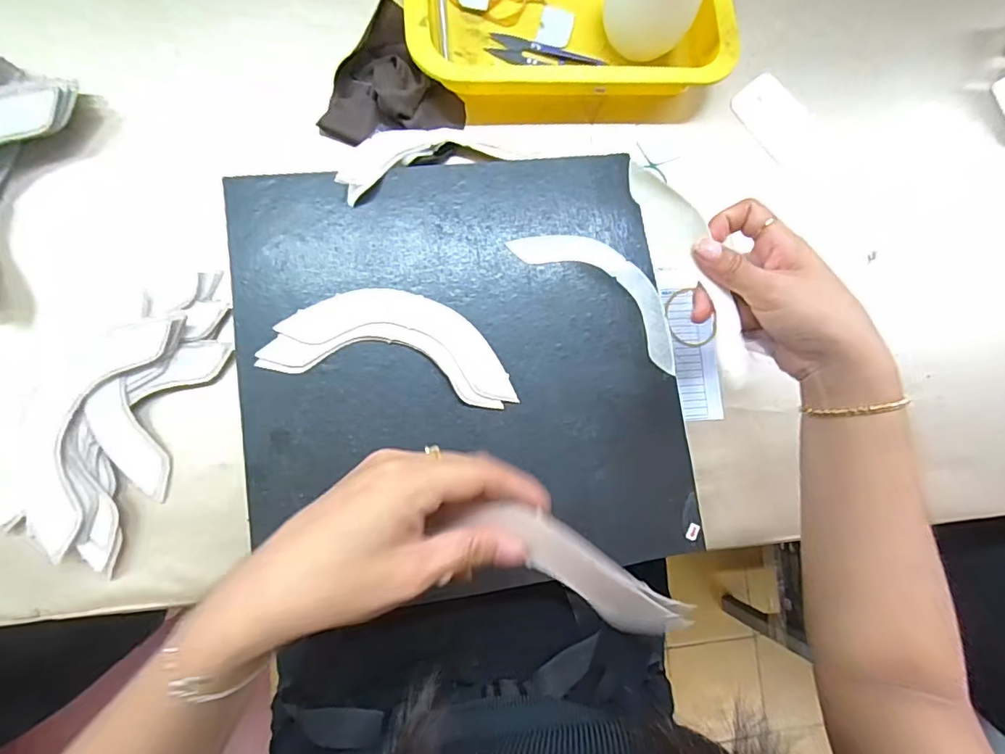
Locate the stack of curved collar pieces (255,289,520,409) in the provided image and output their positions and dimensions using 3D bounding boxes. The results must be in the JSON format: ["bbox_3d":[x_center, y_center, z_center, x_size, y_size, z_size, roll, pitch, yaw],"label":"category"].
[{"bbox_3d":[-0.073,-0.025,0.362,0.166,0.005,0.067,10,82,-6],"label":"stack of curved collar pieces"}]

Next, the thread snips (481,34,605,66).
[{"bbox_3d":[0.035,-0.262,0.425,0.092,0.005,0.025,9,83,-7],"label":"thread snips"}]

